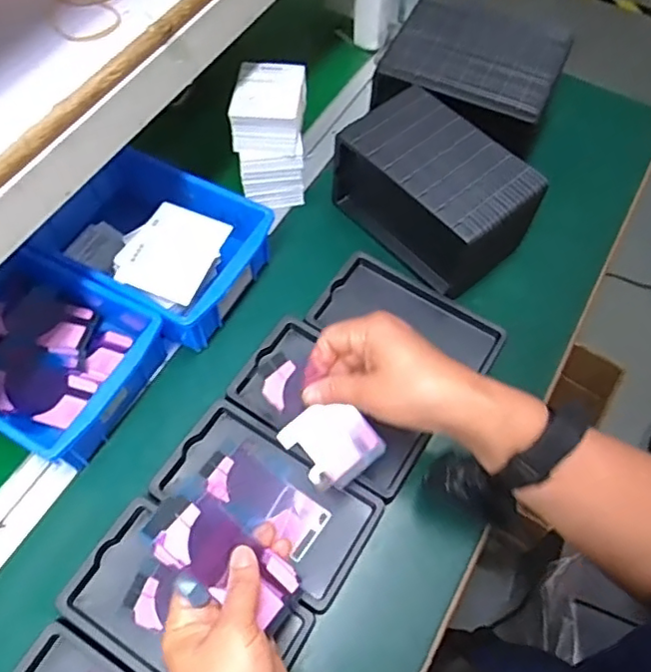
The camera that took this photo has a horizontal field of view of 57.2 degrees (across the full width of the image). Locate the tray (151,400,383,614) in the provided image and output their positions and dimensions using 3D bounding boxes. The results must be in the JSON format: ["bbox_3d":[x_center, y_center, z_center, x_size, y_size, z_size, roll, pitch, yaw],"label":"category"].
[{"bbox_3d":[-0.043,0.125,0.462,0.158,0.018,0.090,31,66,14],"label":"tray"}]

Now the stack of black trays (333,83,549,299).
[{"bbox_3d":[0.098,-0.135,0.555,0.096,0.098,0.163,-39,70,-19],"label":"stack of black trays"}]

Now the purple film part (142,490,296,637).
[{"bbox_3d":[-0.062,0.140,0.382,0.104,0.006,0.047,37,66,-5],"label":"purple film part"}]

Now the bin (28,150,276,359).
[{"bbox_3d":[-0.152,-0.083,0.537,0.189,0.062,0.134,30,66,14],"label":"bin"}]

